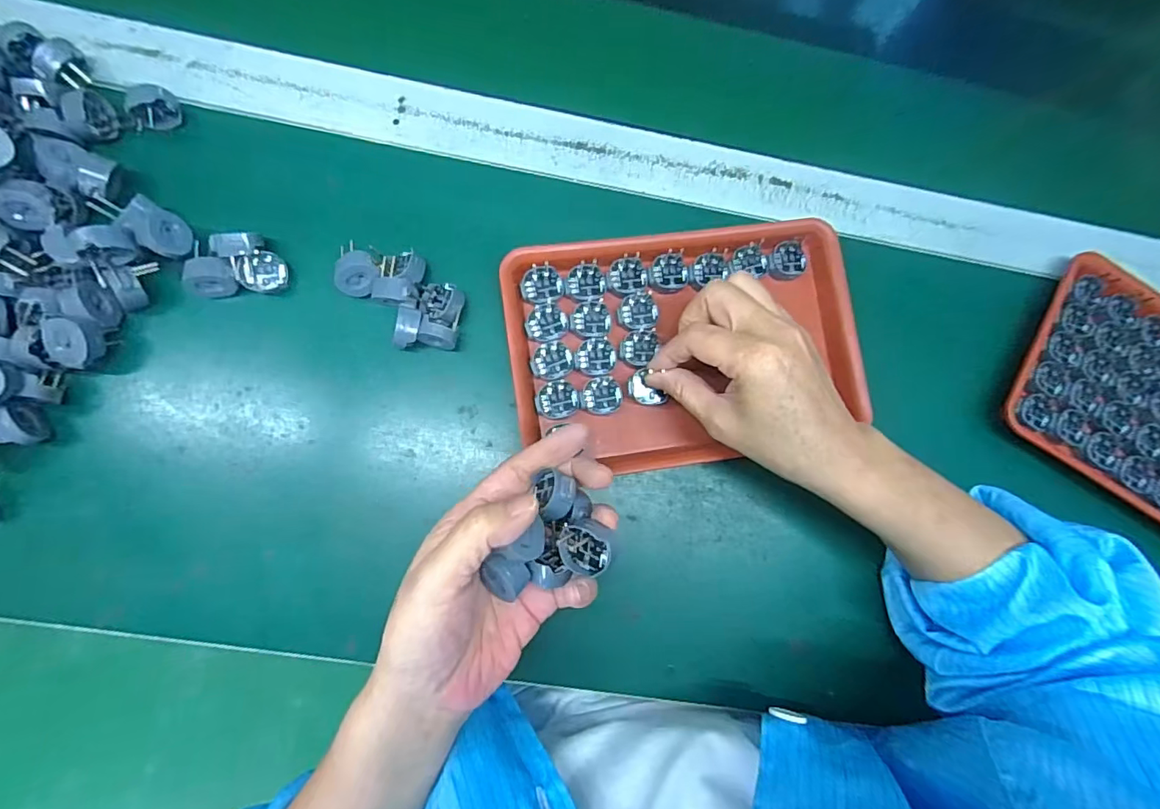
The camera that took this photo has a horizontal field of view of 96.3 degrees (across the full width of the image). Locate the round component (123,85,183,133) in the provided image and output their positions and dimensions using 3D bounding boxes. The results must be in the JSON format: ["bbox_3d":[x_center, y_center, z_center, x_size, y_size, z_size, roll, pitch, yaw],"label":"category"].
[{"bbox_3d":[-0.279,-0.194,0.344,0.028,0.025,0.022,-26,86,-8],"label":"round component"}]

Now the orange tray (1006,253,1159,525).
[{"bbox_3d":[0.431,0.008,0.381,0.222,0.019,0.150,32,82,-1],"label":"orange tray"}]

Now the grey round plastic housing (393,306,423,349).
[{"bbox_3d":[-0.111,-0.048,0.343,0.014,0.029,0.027,9,83,-4],"label":"grey round plastic housing"}]

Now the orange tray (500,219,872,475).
[{"bbox_3d":[0.074,-0.037,0.356,0.239,0.032,0.158,-7,84,-6],"label":"orange tray"}]

